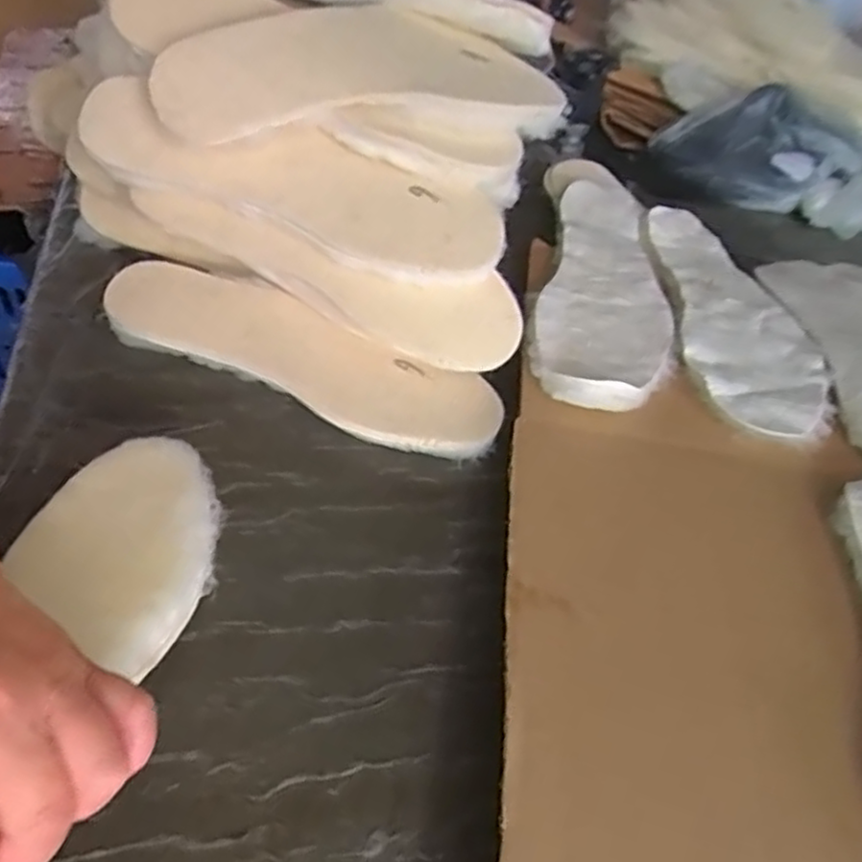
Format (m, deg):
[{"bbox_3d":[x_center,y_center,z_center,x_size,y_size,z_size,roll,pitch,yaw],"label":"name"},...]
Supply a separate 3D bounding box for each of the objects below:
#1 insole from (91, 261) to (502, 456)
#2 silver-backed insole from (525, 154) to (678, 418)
[{"bbox_3d":[-0.087,-0.050,0.488,0.272,0.019,0.071,24,58,6],"label":"insole"},{"bbox_3d":[0.133,-0.129,0.566,0.095,0.018,0.322,9,45,4],"label":"silver-backed insole"}]

